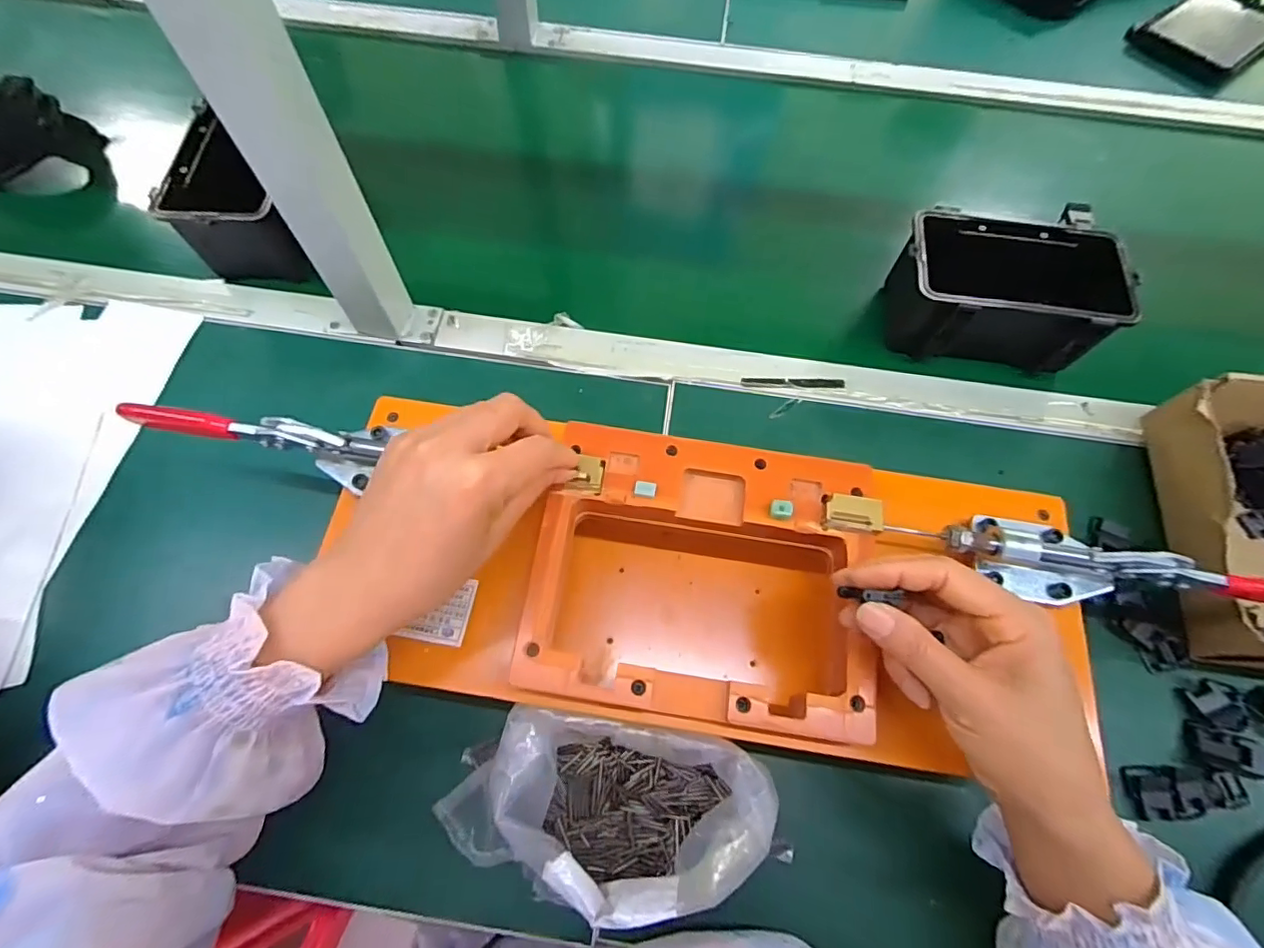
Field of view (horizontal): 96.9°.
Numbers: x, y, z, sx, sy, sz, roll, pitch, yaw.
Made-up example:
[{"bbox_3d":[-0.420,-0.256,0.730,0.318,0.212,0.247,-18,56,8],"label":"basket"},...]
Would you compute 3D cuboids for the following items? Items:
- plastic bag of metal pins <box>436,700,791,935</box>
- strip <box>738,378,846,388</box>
[{"bbox_3d":[-0.020,0.201,0.335,0.191,0.071,0.103,8,67,2],"label":"plastic bag of metal pins"},{"bbox_3d":[0.141,-0.081,0.489,0.089,0.004,0.009,3,67,0],"label":"strip"}]

